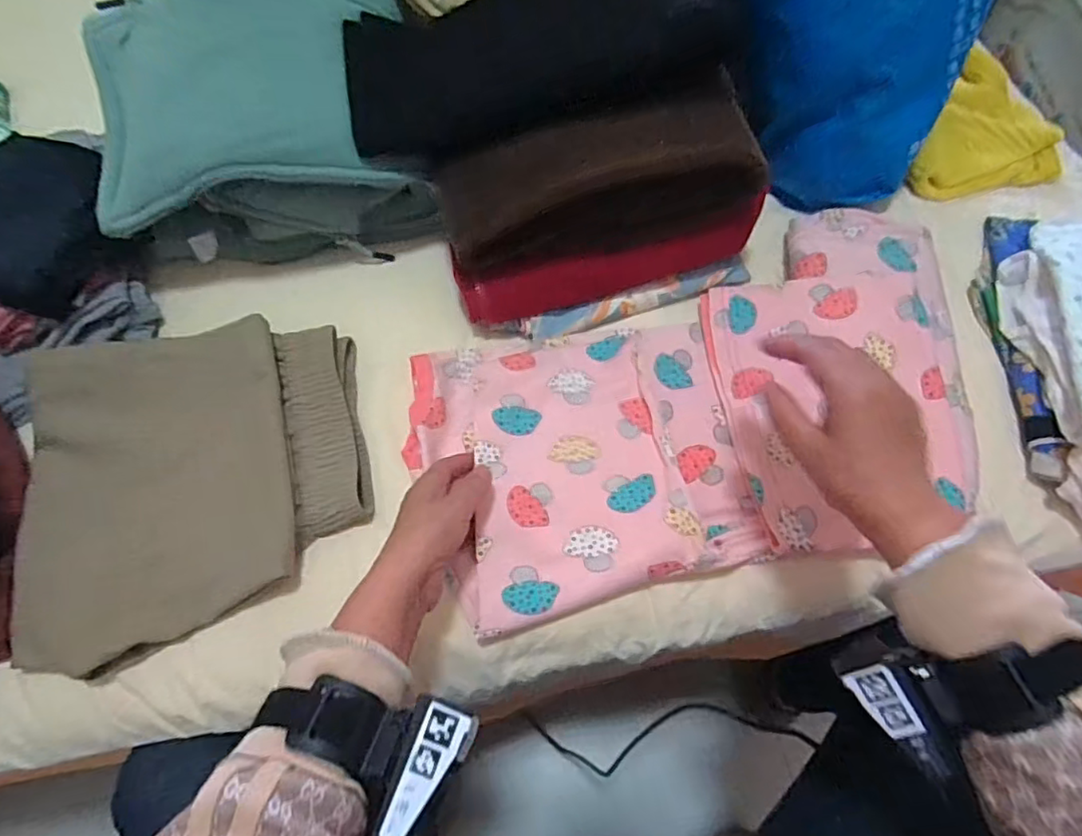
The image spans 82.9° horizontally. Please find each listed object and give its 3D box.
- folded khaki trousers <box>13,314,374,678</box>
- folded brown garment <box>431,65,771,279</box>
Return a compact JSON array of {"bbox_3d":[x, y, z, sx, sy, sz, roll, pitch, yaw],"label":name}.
[{"bbox_3d":[-0.270,0.039,0.472,0.258,0.038,0.251,-13,63,-6],"label":"folded khaki trousers"},{"bbox_3d":[0.043,-0.189,0.503,0.250,0.087,0.085,-12,62,-5],"label":"folded brown garment"}]

